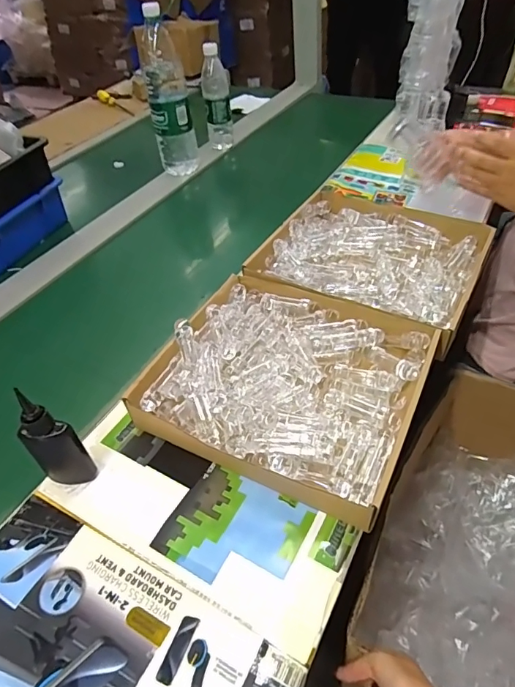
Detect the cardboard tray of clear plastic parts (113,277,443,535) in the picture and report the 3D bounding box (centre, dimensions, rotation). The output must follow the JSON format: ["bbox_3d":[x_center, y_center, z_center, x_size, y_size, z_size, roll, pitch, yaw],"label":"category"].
[{"bbox_3d":[0.040,0.038,0.558,0.296,0.062,0.269,17,50,23],"label":"cardboard tray of clear plastic parts"}]

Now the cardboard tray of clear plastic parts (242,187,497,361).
[{"bbox_3d":[0.191,-0.145,0.727,0.309,0.053,0.300,21,51,26],"label":"cardboard tray of clear plastic parts"}]

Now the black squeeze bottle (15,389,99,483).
[{"bbox_3d":[-0.216,0.100,0.468,0.053,0.143,0.025,8,47,15],"label":"black squeeze bottle"}]

